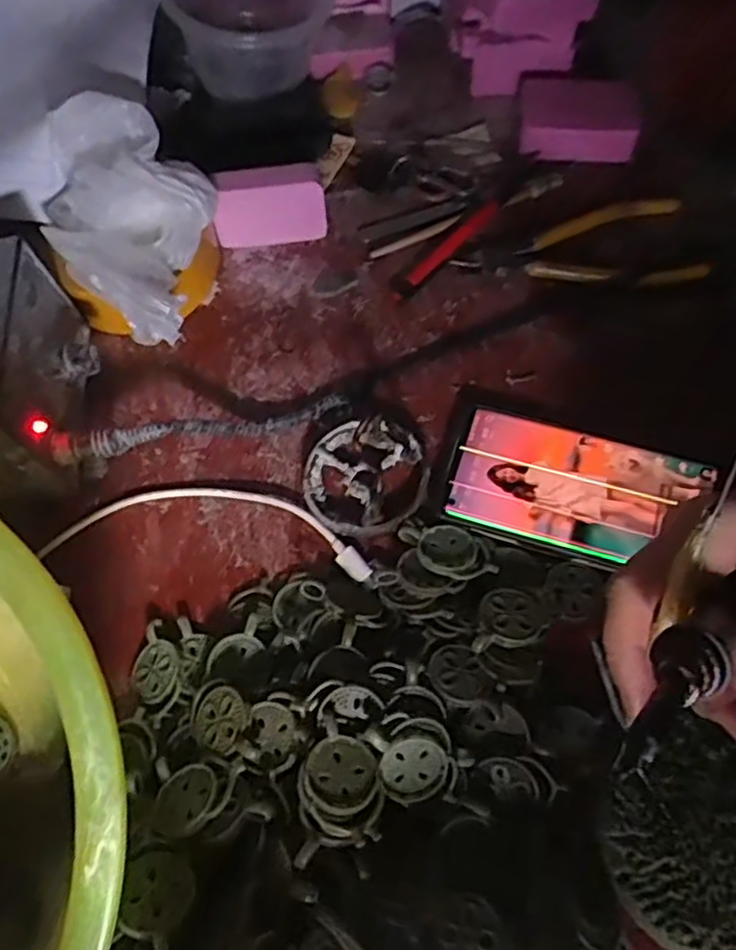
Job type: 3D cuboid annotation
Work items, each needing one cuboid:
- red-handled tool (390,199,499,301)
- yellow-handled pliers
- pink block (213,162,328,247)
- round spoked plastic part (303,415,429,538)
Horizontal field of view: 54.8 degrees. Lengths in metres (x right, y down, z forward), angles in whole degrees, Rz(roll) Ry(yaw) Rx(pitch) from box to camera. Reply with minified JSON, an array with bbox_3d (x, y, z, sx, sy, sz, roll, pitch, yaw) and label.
[{"bbox_3d":[0.052,-0.150,0.467,0.017,0.007,0.109,38,70,19],"label":"red-handled tool"},{"bbox_3d":[0.137,-0.152,0.467,0.158,0.008,0.073,-5,62,-1],"label":"yellow-handled pliers"},{"bbox_3d":[-0.064,-0.174,0.459,0.071,0.047,0.016,-6,63,-1],"label":"pink block"},{"bbox_3d":[-0.001,-0.001,0.384,0.068,0.019,0.067,-1,62,1],"label":"round spoked plastic part"}]

